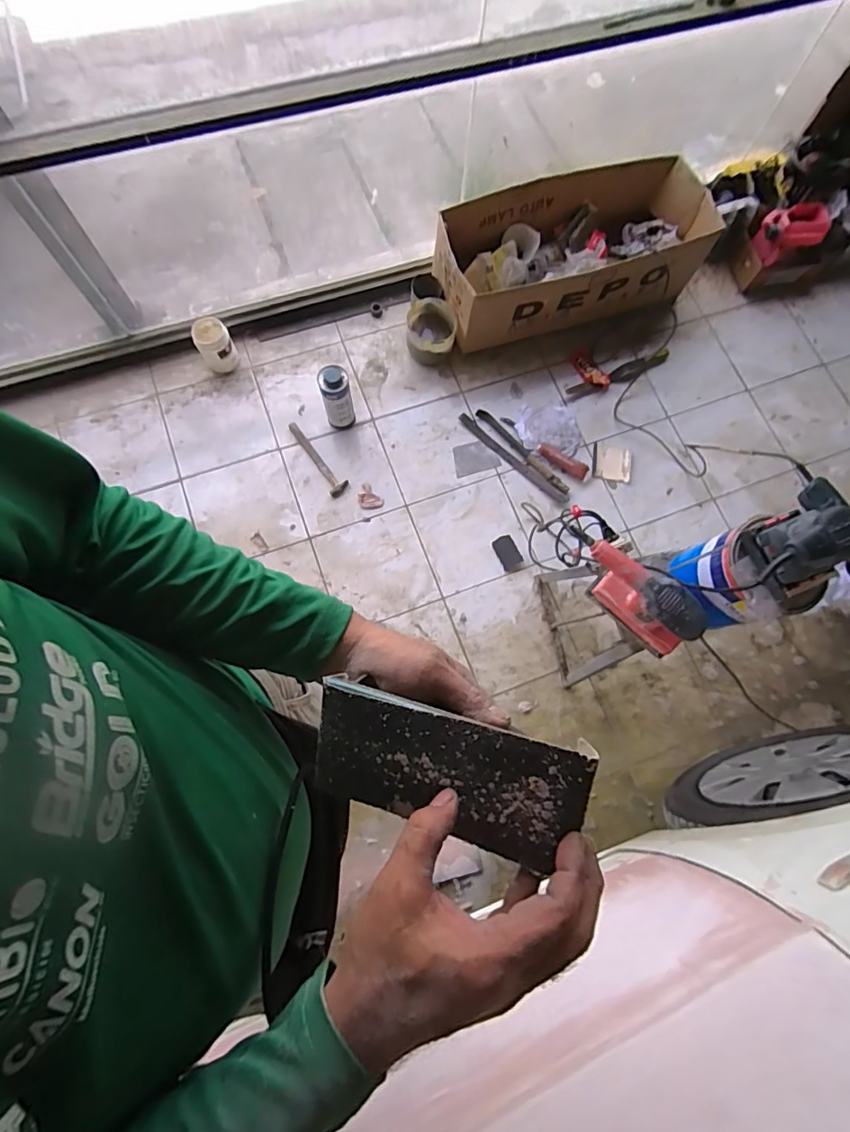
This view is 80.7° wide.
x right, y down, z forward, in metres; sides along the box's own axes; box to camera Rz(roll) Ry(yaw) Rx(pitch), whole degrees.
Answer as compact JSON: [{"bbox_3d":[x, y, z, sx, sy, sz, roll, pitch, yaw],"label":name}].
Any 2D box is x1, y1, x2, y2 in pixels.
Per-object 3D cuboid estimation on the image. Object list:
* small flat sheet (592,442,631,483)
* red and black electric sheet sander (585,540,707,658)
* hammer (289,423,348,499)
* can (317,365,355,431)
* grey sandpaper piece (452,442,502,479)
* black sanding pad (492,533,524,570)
[{"bbox_3d":[0.595,-0.329,1.591,0.122,0.013,0.122,10,76,0],"label":"small flat sheet"},{"bbox_3d":[0.398,0.053,0.938,0.244,0.156,0.096,36,76,6],"label":"red and black electric sheet sander"},{"bbox_3d":[-0.338,-0.335,1.562,0.060,0.024,0.285,-35,80,-10],"label":"hammer"},{"bbox_3d":[-0.262,-0.498,1.506,0.093,0.247,0.080,-13,77,-5],"label":"can"},{"bbox_3d":[0.158,-0.342,1.583,0.144,0.009,0.102,-17,77,-6],"label":"grey sandpaper piece"},{"bbox_3d":[0.250,-0.042,1.512,0.067,0.013,0.098,-25,78,-8],"label":"black sanding pad"}]

